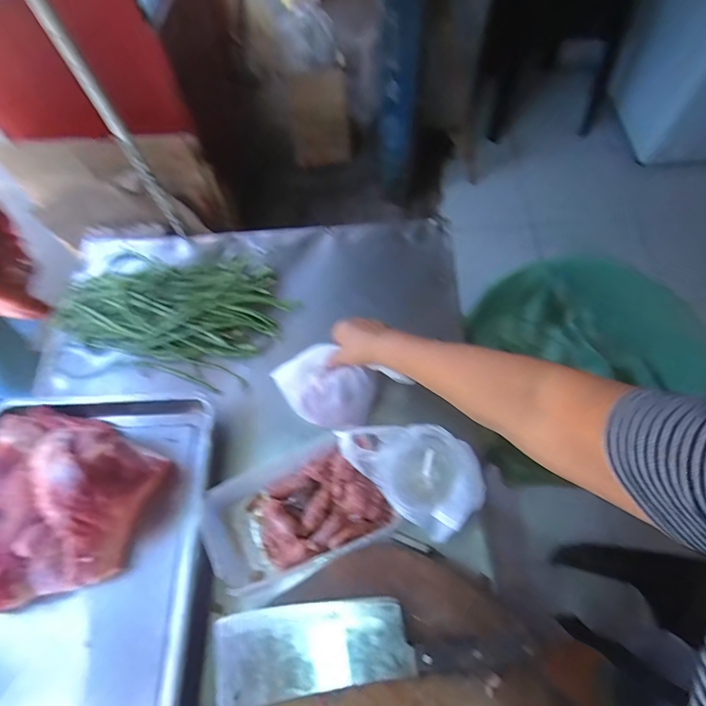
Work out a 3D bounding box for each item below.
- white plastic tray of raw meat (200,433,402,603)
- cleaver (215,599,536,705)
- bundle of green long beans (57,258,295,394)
[{"bbox_3d":[-0.087,0.230,0.622,0.226,0.094,0.167,-29,66,-11],"label":"white plastic tray of raw meat"},{"bbox_3d":[0.014,0.330,0.492,0.358,0.046,0.092,-10,64,-2],"label":"cleaver"},{"bbox_3d":[-0.332,-0.103,0.793,0.405,0.051,0.264,18,67,11],"label":"bundle of green long beans"}]

